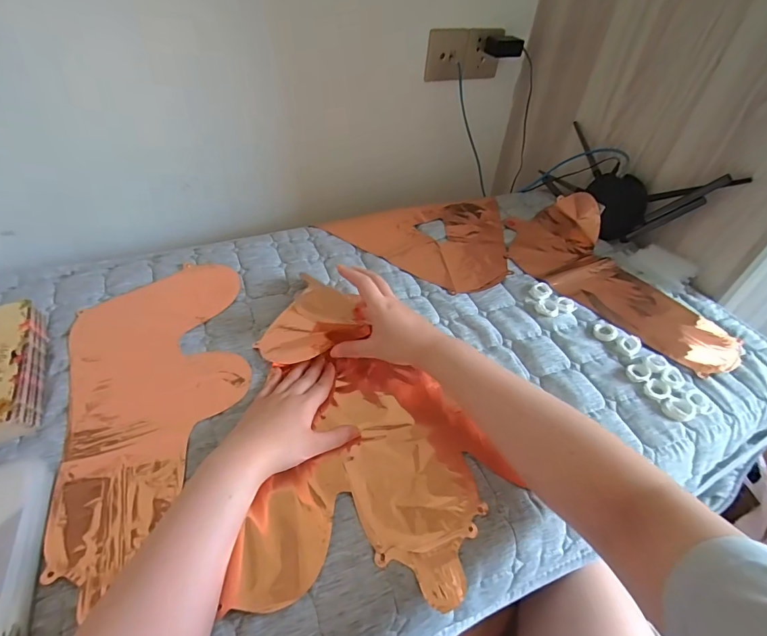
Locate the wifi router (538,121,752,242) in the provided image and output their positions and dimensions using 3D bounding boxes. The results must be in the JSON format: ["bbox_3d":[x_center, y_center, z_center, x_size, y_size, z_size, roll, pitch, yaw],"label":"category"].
[{"bbox_3d":[0.419,-0.241,0.727,0.076,0.144,0.325,-15,49,-17],"label":"wifi router"}]

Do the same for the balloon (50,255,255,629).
[{"bbox_3d":[-0.269,0.078,0.497,0.207,0.008,0.393,-16,49,-18],"label":"balloon"}]

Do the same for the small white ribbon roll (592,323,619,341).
[{"bbox_3d":[0.319,0.020,0.583,0.031,0.011,0.030,1,46,-2],"label":"small white ribbon roll"}]

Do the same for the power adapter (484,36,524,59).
[{"bbox_3d":[0.245,-0.555,0.833,0.080,0.034,0.022,2,46,-1],"label":"power adapter"}]

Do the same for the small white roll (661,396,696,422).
[{"bbox_3d":[0.360,0.111,0.494,0.037,0.009,0.029,-5,47,-8],"label":"small white roll"}]

